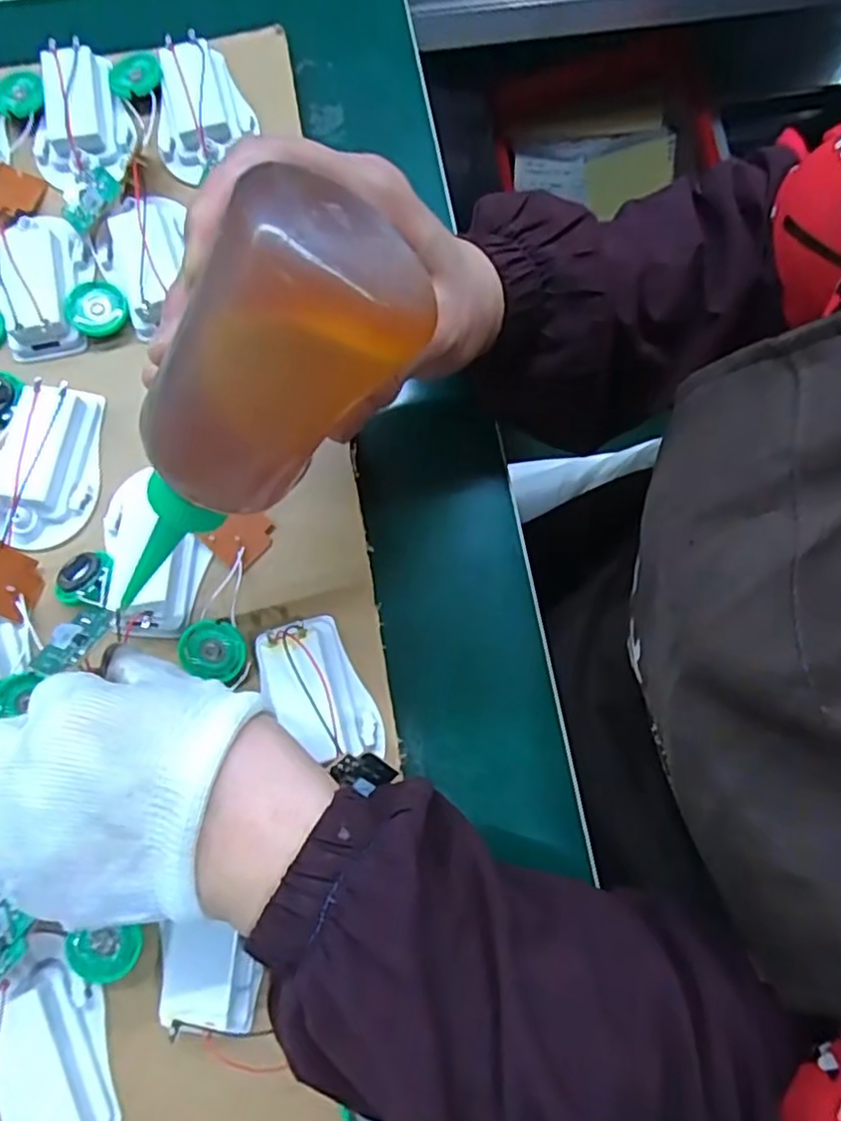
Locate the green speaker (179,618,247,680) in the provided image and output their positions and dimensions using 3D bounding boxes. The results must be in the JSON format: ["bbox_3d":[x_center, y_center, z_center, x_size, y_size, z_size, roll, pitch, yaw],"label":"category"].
[{"bbox_3d":[-0.092,0.039,0.293,0.028,0.005,0.026,-7,97,-9],"label":"green speaker"}]

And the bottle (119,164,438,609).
[{"bbox_3d":[-0.053,-0.041,0.197,0.048,0.040,0.129,49,117,10],"label":"bottle"}]

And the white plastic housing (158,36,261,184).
[{"bbox_3d":[-0.118,-0.242,0.356,0.052,0.023,0.068,-20,79,-8],"label":"white plastic housing"}]

